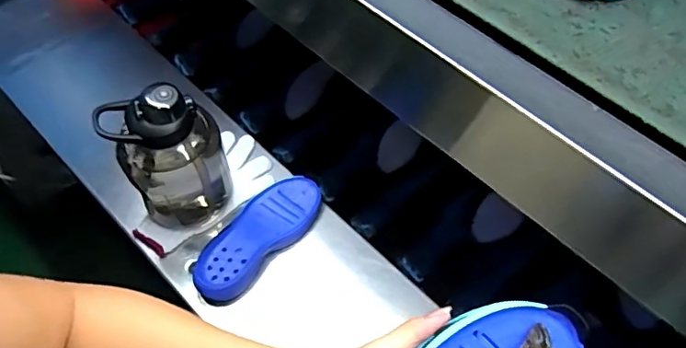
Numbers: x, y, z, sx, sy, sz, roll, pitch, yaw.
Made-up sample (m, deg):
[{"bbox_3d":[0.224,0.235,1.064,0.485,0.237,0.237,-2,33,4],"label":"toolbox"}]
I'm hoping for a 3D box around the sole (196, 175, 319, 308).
[{"bbox_3d":[-0.120,0.087,0.742,0.085,0.032,0.216,35,65,23],"label":"sole"}]

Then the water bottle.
[{"bbox_3d":[-0.217,-0.016,0.677,0.121,0.216,0.090,-22,62,-13],"label":"water bottle"}]

